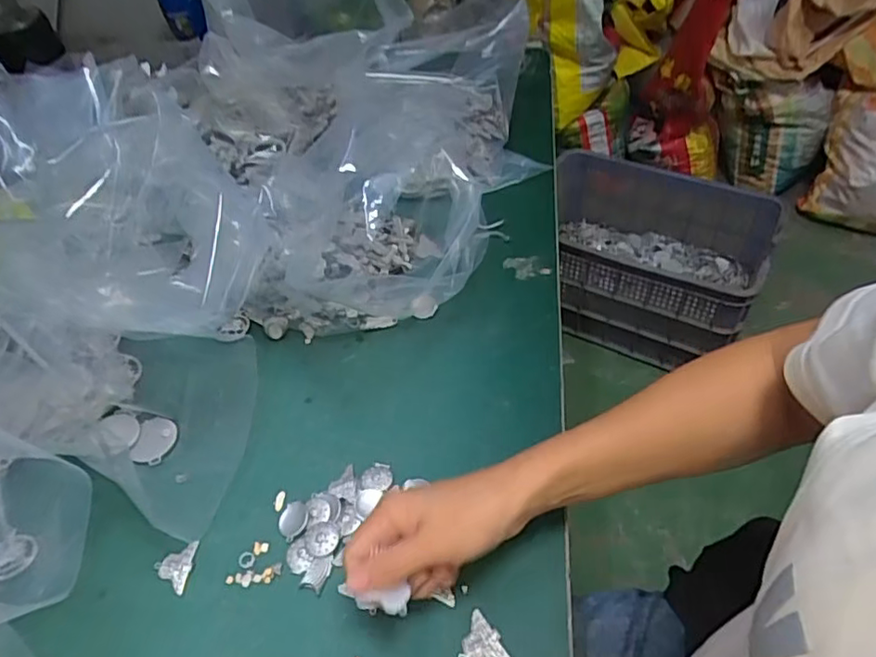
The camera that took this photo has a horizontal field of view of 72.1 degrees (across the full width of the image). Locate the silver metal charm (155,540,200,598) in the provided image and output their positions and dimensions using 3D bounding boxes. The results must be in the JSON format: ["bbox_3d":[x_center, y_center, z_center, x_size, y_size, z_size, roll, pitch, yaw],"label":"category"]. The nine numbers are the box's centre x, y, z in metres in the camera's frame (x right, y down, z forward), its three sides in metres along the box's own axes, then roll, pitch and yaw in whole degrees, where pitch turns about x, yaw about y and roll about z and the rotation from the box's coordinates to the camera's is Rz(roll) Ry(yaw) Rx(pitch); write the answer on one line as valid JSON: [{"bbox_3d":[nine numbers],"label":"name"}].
[{"bbox_3d":[-0.186,0.166,0.425,0.027,0.004,0.035,5,49,11],"label":"silver metal charm"}]

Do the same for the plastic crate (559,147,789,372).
[{"bbox_3d":[0.518,-0.178,1.488,0.501,0.274,0.451,14,50,16],"label":"plastic crate"}]

